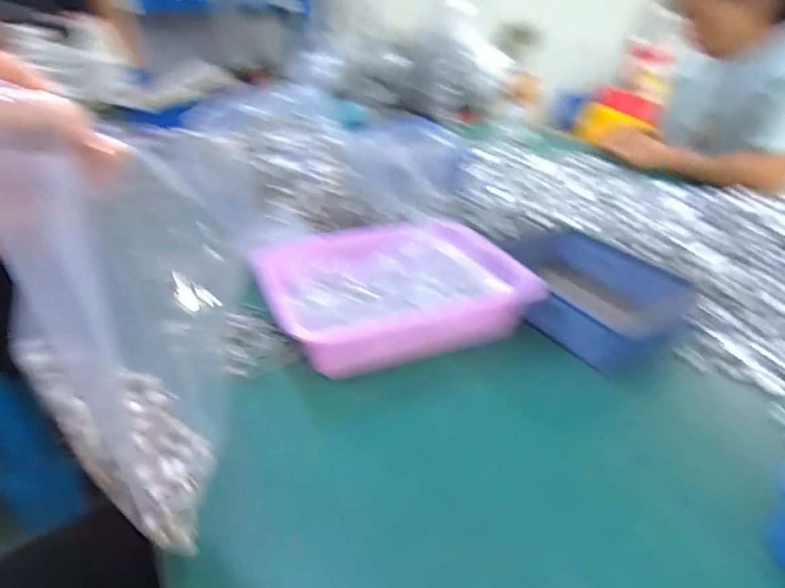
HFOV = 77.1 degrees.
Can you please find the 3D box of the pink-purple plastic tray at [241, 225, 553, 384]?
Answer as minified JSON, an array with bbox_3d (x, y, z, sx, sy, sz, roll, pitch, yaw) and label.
[{"bbox_3d":[0.005,-0.004,0.616,0.308,0.082,0.248,-8,33,-14],"label":"pink-purple plastic tray"}]

